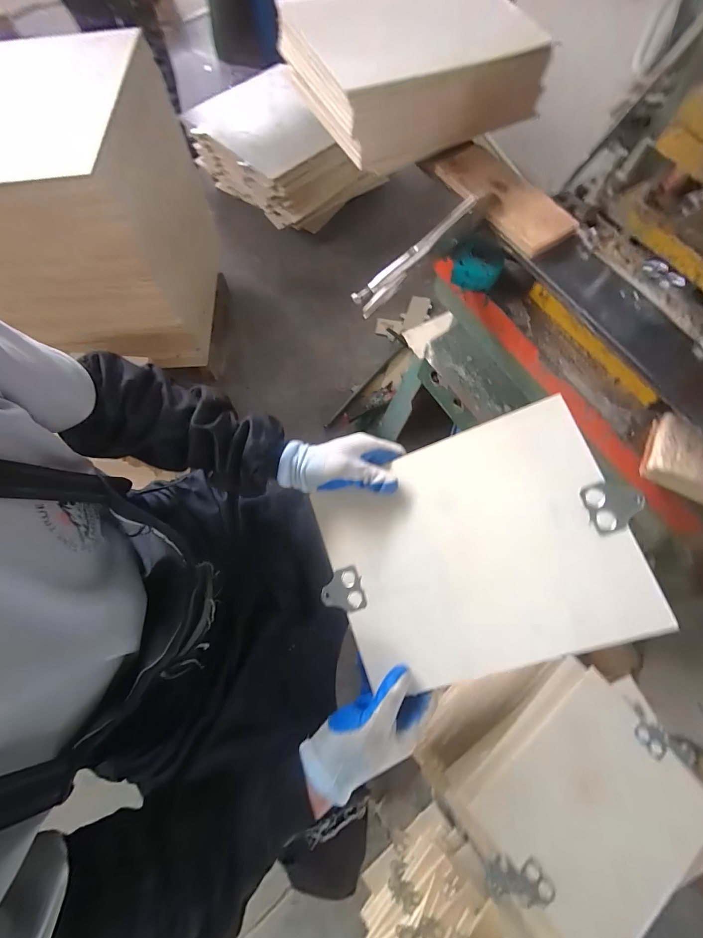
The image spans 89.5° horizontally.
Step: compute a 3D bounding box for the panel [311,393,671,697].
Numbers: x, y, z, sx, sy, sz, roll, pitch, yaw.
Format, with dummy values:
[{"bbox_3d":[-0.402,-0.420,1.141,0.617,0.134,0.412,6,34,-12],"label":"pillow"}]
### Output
[{"bbox_3d":[0.124,0.090,0.384,0.304,0.009,0.240,-22,77,12],"label":"panel"}]

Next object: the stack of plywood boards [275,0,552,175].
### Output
[{"bbox_3d":[0.067,-0.626,0.542,0.305,0.090,0.331,-25,72,-9],"label":"stack of plywood boards"}]

